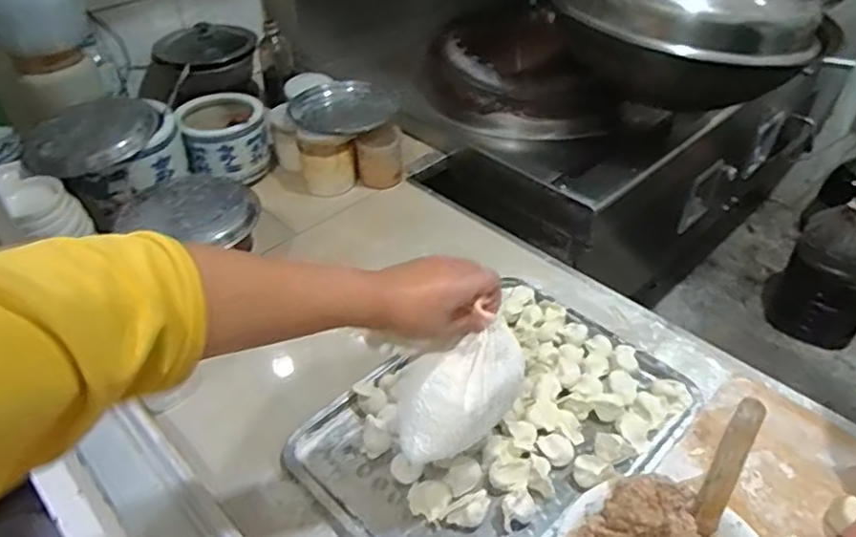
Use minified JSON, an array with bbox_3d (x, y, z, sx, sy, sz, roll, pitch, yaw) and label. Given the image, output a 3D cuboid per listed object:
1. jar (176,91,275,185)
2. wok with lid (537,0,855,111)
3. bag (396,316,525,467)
[{"bbox_3d":[-0.371,-0.238,1.135,0.150,0.119,0.143,-15,44,-15],"label":"jar"},{"bbox_3d":[0.460,-0.459,1.124,0.404,0.239,0.409,-13,43,-13],"label":"wok with lid"},{"bbox_3d":[0.038,0.118,0.584,0.140,0.097,0.057,-20,44,-18],"label":"bag"}]

